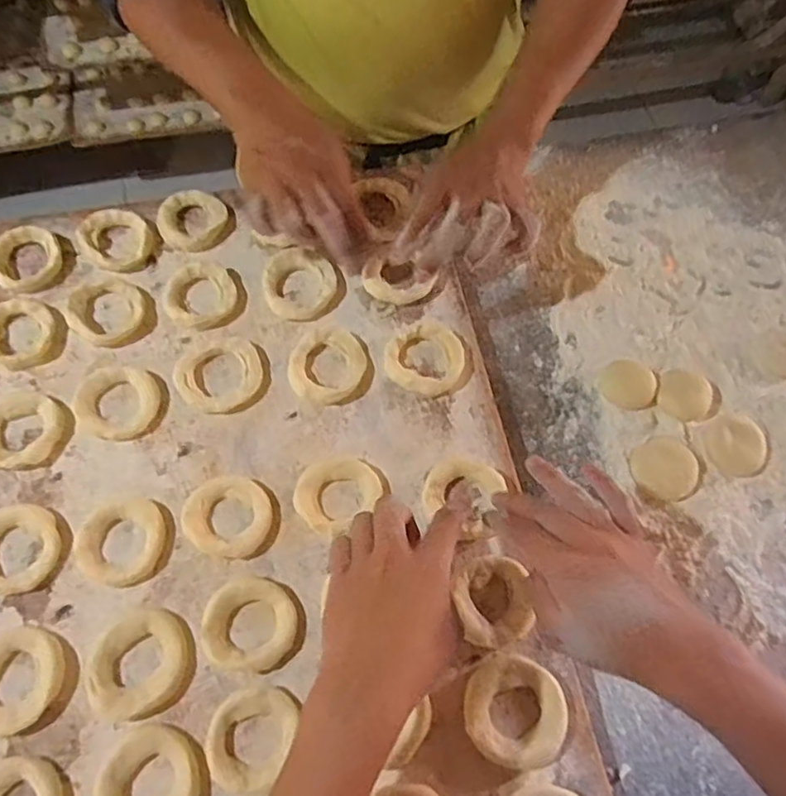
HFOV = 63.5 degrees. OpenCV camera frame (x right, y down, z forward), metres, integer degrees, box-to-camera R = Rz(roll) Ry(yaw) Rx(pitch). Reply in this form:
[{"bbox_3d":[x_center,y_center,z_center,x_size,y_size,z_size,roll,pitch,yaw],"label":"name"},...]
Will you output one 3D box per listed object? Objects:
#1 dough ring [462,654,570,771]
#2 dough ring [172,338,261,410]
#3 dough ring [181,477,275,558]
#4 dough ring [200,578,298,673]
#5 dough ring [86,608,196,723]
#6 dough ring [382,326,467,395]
[{"bbox_3d":[0.086,0.217,0.441,0.074,0.013,0.066,21,67,8],"label":"dough ring"},{"bbox_3d":[-0.146,-0.021,0.536,0.070,0.013,0.062,-22,68,-11],"label":"dough ring"},{"bbox_3d":[-0.126,0.090,0.486,0.067,0.014,0.058,14,66,5],"label":"dough ring"},{"bbox_3d":[-0.102,0.162,0.458,0.067,0.010,0.060,3,65,0],"label":"dough ring"},{"bbox_3d":[-0.174,0.184,0.440,0.068,0.010,0.066,0,65,-1],"label":"dough ring"},{"bbox_3d":[0.030,-0.034,0.546,0.063,0.013,0.065,0,65,-1],"label":"dough ring"}]

